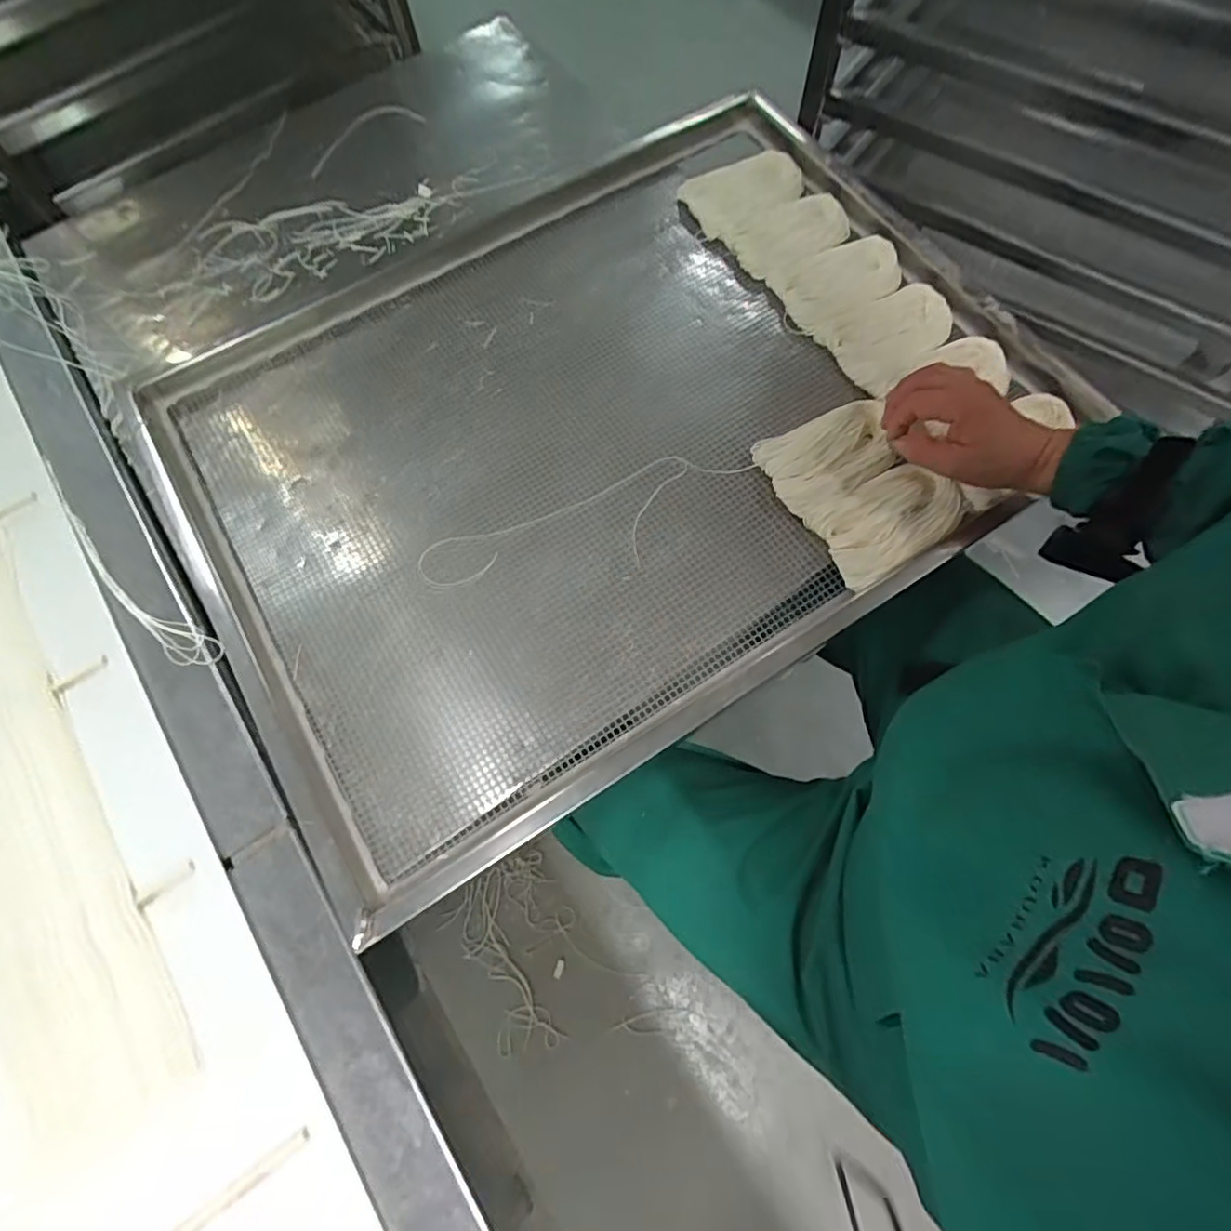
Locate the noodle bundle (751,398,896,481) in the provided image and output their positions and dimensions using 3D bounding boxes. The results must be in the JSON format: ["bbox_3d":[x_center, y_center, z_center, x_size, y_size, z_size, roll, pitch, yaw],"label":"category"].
[{"bbox_3d":[0.205,-0.161,0.586,0.133,0.021,0.078,-24,71,-4],"label":"noodle bundle"}]

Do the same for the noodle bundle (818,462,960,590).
[{"bbox_3d":[0.249,-0.085,0.559,0.131,0.021,0.080,-32,72,-7],"label":"noodle bundle"}]

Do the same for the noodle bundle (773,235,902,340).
[{"bbox_3d":[0.252,-0.371,0.674,0.148,0.018,0.092,-32,72,-7],"label":"noodle bundle"}]

